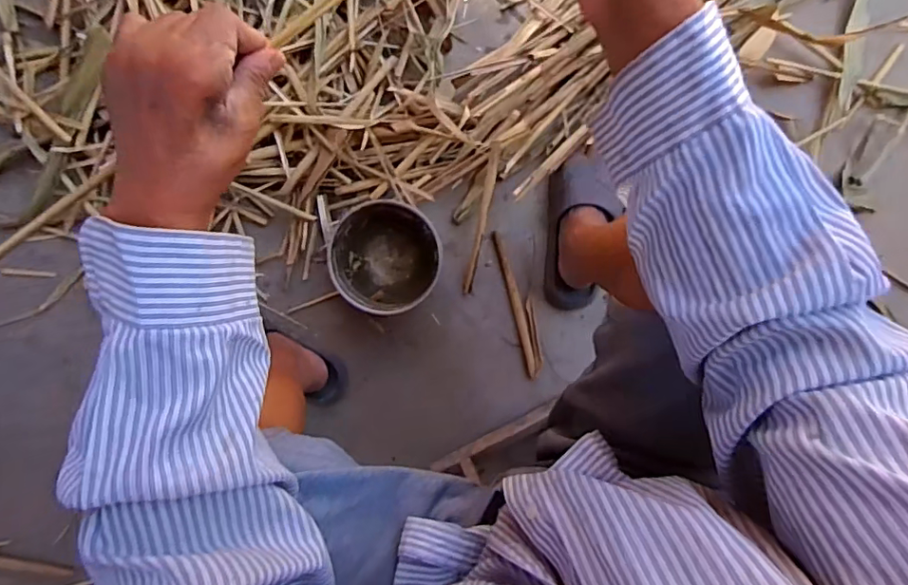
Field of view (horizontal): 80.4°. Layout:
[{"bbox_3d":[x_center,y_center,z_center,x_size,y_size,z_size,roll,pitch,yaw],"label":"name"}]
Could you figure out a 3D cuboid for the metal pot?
[{"bbox_3d":[-0.101,-0.051,0.785,0.153,0.077,0.154,0,98,-1],"label":"metal pot"}]

